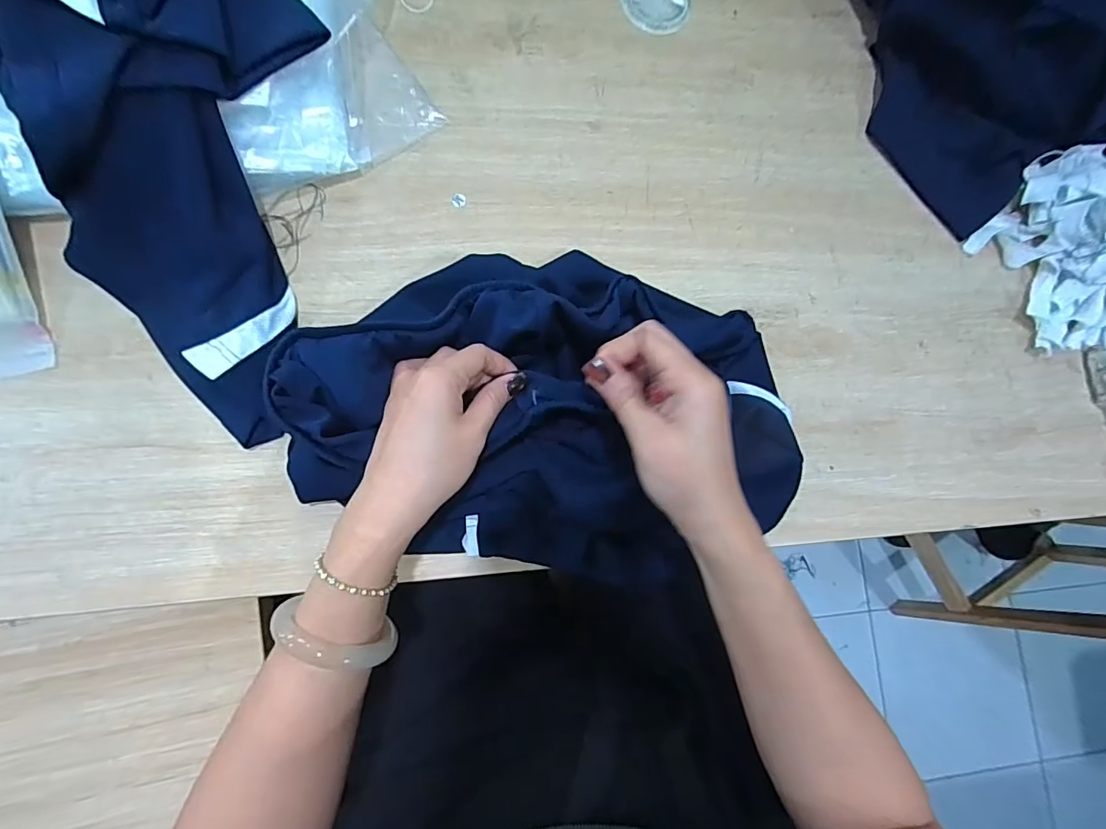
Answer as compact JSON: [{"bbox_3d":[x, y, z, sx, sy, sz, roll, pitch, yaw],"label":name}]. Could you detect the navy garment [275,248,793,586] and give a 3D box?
[{"bbox_3d":[0.009,-0.003,0.354,0.363,0.071,0.230,10,84,-4],"label":"navy garment"}]

